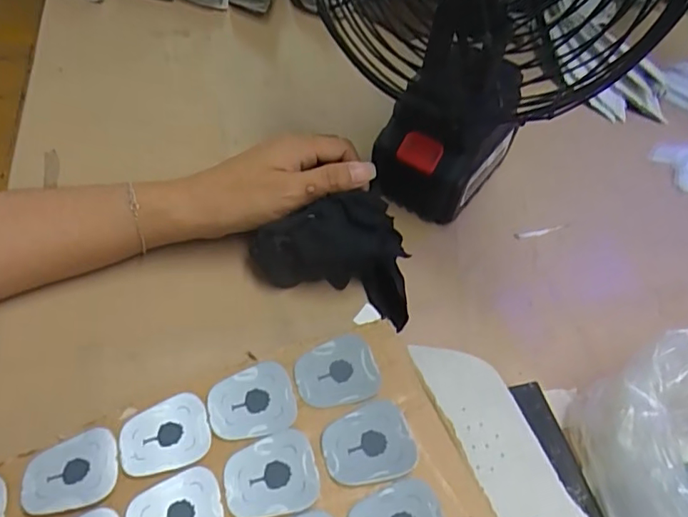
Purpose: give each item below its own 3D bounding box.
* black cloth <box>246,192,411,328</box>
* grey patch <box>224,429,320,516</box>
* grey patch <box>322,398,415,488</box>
[{"bbox_3d":[0.000,-0.013,0.351,0.102,0.054,0.069,18,56,12],"label":"black cloth"},{"bbox_3d":[-0.031,0.091,0.230,0.038,0.004,0.033,-8,53,-14],"label":"grey patch"},{"bbox_3d":[0.011,0.080,0.238,0.039,0.004,0.032,-7,53,-13],"label":"grey patch"}]

